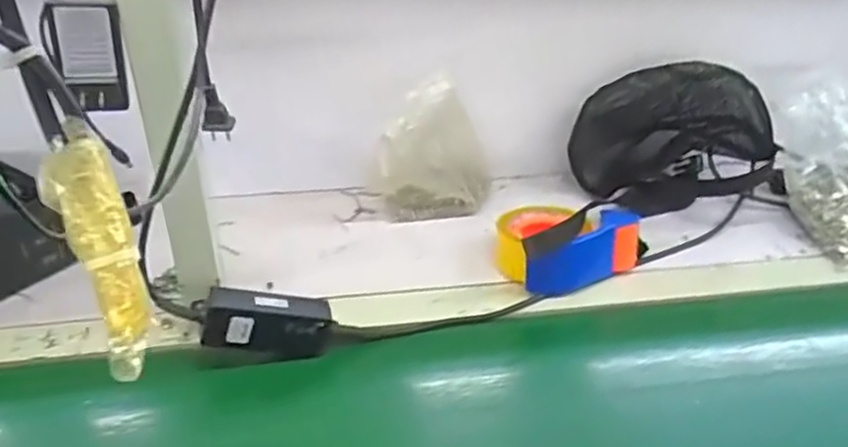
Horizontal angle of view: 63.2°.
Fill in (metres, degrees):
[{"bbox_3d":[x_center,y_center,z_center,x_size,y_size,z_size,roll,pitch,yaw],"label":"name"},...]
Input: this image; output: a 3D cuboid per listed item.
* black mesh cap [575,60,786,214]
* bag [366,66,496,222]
[{"bbox_3d":[0.339,-0.113,0.893,0.264,0.166,0.152,19,37,19],"label":"black mesh cap"},{"bbox_3d":[0.012,-0.088,0.849,0.162,0.157,0.061,-8,37,-18],"label":"bag"}]

